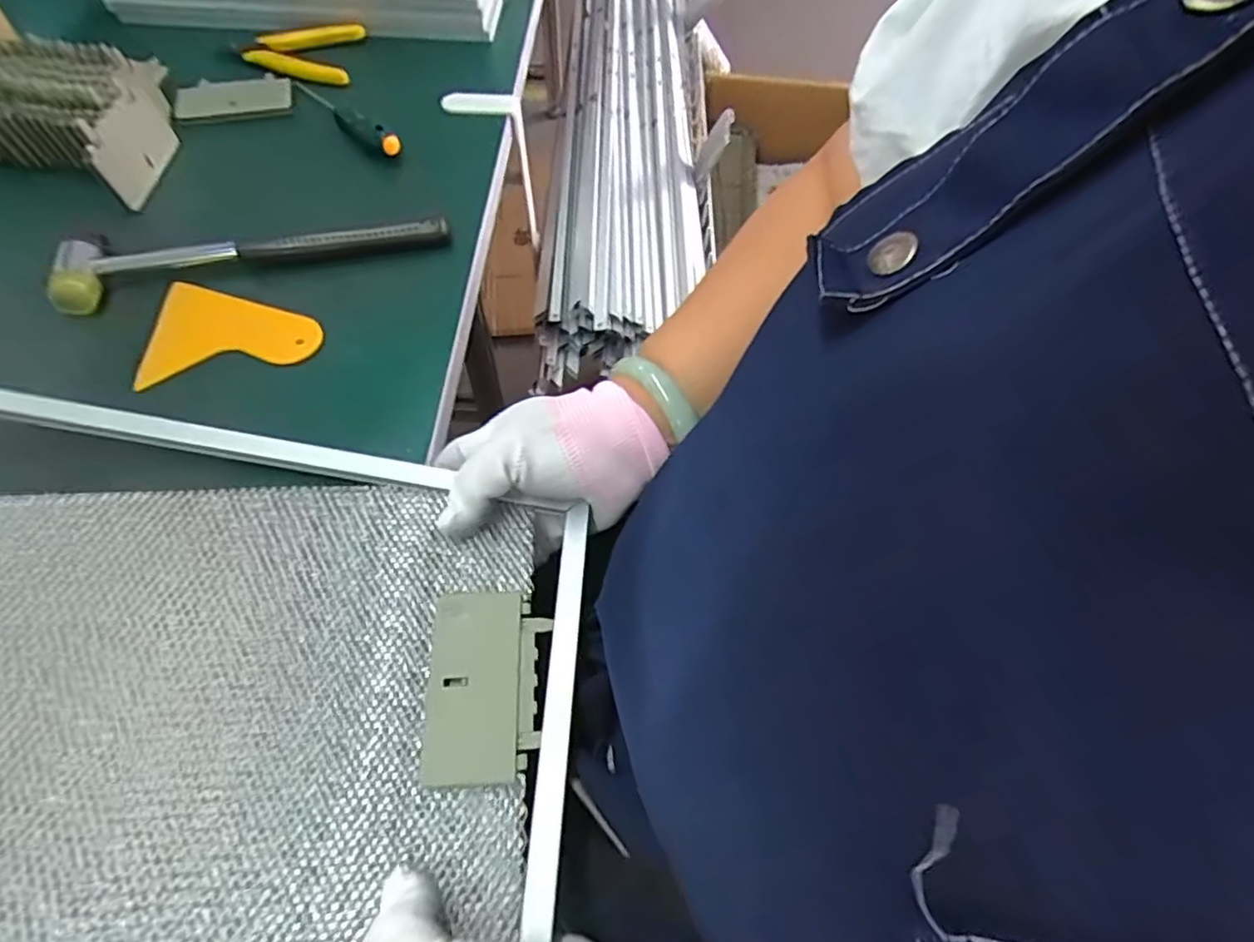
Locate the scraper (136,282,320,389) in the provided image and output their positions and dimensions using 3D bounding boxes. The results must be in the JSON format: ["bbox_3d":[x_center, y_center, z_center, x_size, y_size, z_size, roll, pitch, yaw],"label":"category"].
[{"bbox_3d":[-0.239,-0.086,0.392,0.104,0.008,0.069,-1,63,-2],"label":"scraper"}]

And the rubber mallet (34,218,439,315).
[{"bbox_3d":[-0.242,-0.150,0.419,0.236,0.024,0.045,-16,61,-11],"label":"rubber mallet"}]

